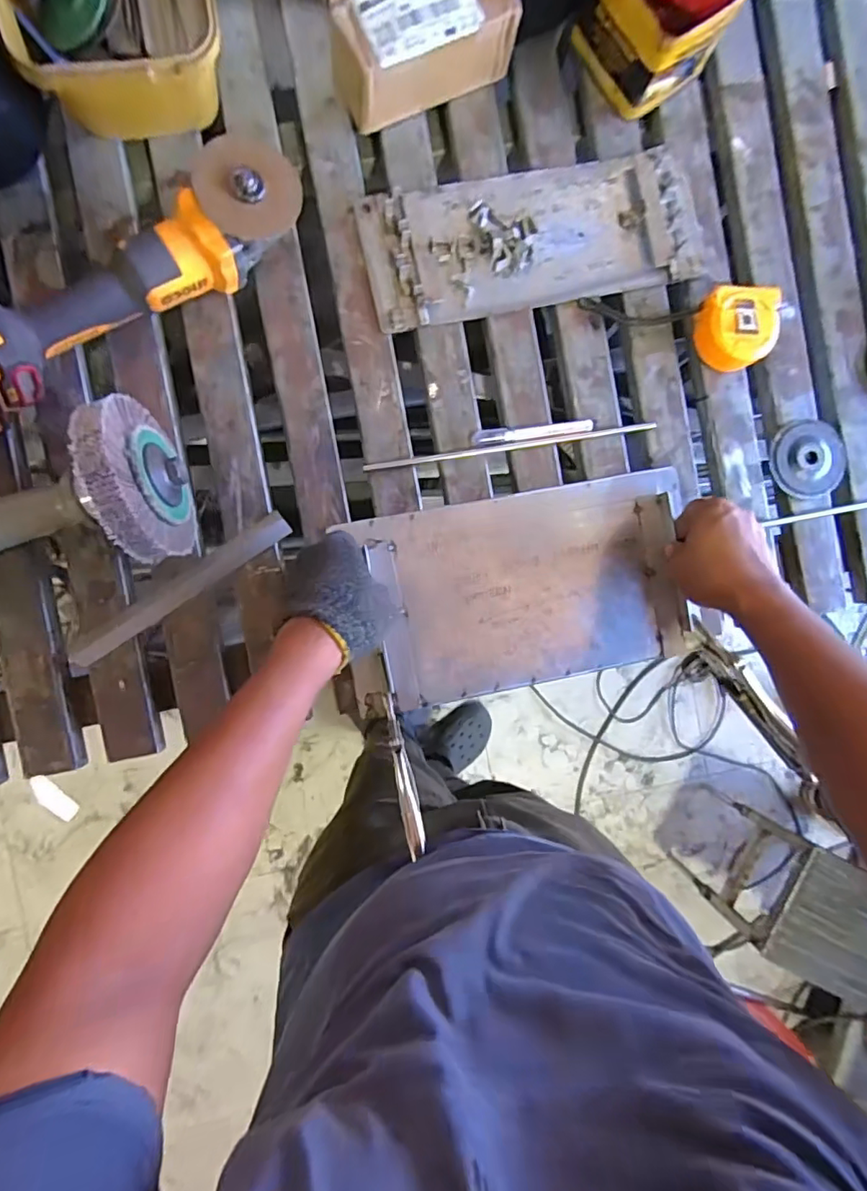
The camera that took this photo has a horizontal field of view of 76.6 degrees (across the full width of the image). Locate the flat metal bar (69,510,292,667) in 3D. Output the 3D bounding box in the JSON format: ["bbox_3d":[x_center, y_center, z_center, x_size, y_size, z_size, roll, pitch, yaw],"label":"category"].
[{"bbox_3d":[-0.249,-0.006,0.545,0.239,0.011,0.027,-35,94,-4],"label":"flat metal bar"}]

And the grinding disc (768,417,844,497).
[{"bbox_3d":[0.421,-0.154,0.614,0.084,0.010,0.083,0,91,-6],"label":"grinding disc"}]

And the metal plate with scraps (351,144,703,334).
[{"bbox_3d":[0.101,-0.374,0.571,0.344,0.018,0.135,-14,93,-5],"label":"metal plate with scraps"}]

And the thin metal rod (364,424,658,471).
[{"bbox_3d":[0.083,-0.157,0.578,0.309,0.008,0.007,-10,92,-5],"label":"thin metal rod"}]

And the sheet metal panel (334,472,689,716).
[{"bbox_3d":[0.106,-0.008,0.579,0.326,0.019,0.199,-11,92,-5],"label":"sheet metal panel"}]

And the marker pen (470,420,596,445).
[{"bbox_3d":[0.105,-0.172,0.576,0.126,0.009,0.016,-8,92,-5],"label":"marker pen"}]

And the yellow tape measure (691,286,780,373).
[{"bbox_3d":[0.324,-0.283,0.585,0.080,0.041,0.082,-2,92,-6],"label":"yellow tape measure"}]

